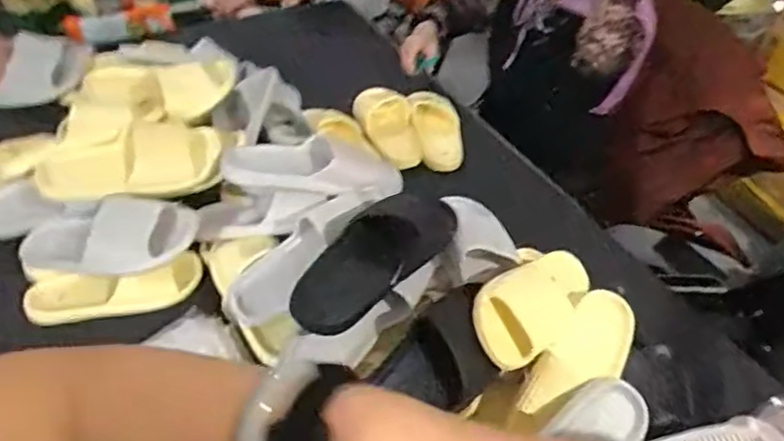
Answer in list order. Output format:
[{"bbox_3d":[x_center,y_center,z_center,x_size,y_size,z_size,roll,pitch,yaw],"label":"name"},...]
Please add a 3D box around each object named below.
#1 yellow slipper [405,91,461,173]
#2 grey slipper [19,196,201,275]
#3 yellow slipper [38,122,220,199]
[{"bbox_3d":[0.094,-0.190,1.322,0.104,0.063,0.208,1,45,-5],"label":"yellow slipper"},{"bbox_3d":[-0.429,0.021,0.936,0.290,0.075,0.108,-7,41,17],"label":"grey slipper"},{"bbox_3d":[-0.410,-0.096,0.991,0.277,0.093,0.144,-7,44,6],"label":"yellow slipper"}]

